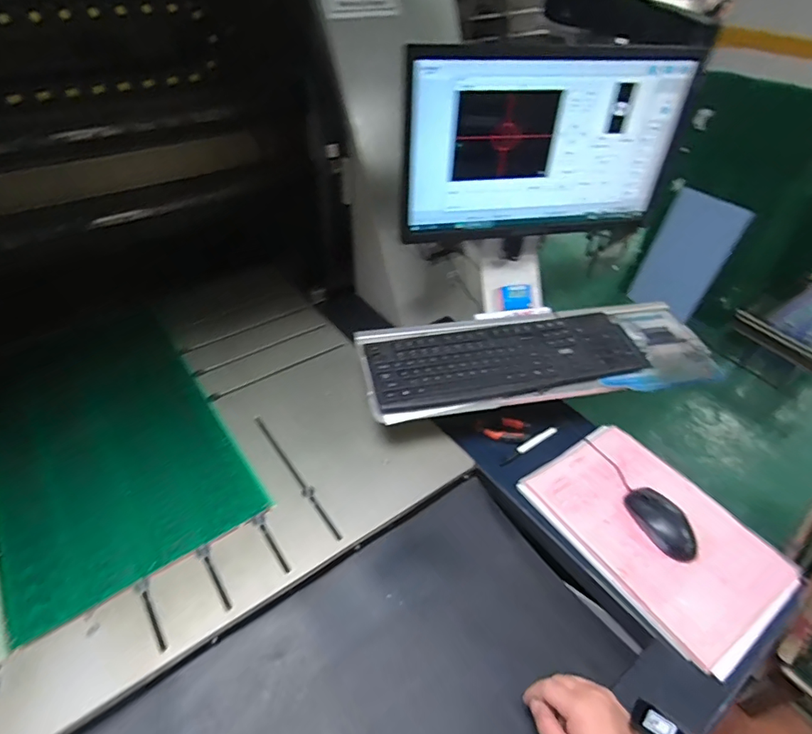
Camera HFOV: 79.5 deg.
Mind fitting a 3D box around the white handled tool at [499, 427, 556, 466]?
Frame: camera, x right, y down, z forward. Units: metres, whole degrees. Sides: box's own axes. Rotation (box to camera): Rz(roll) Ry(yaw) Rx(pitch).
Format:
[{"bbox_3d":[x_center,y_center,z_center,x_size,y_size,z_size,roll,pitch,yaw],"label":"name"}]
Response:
[{"bbox_3d":[0.203,0.129,0.808,0.126,0.009,0.015,-23,48,-26],"label":"white handled tool"}]

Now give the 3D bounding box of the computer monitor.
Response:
[{"bbox_3d":[0.214,-0.332,0.742,0.445,0.251,0.062,-11,44,-15],"label":"computer monitor"}]

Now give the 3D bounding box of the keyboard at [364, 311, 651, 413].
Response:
[{"bbox_3d":[0.173,-0.018,0.798,0.457,0.029,0.140,-10,43,-14],"label":"keyboard"}]

